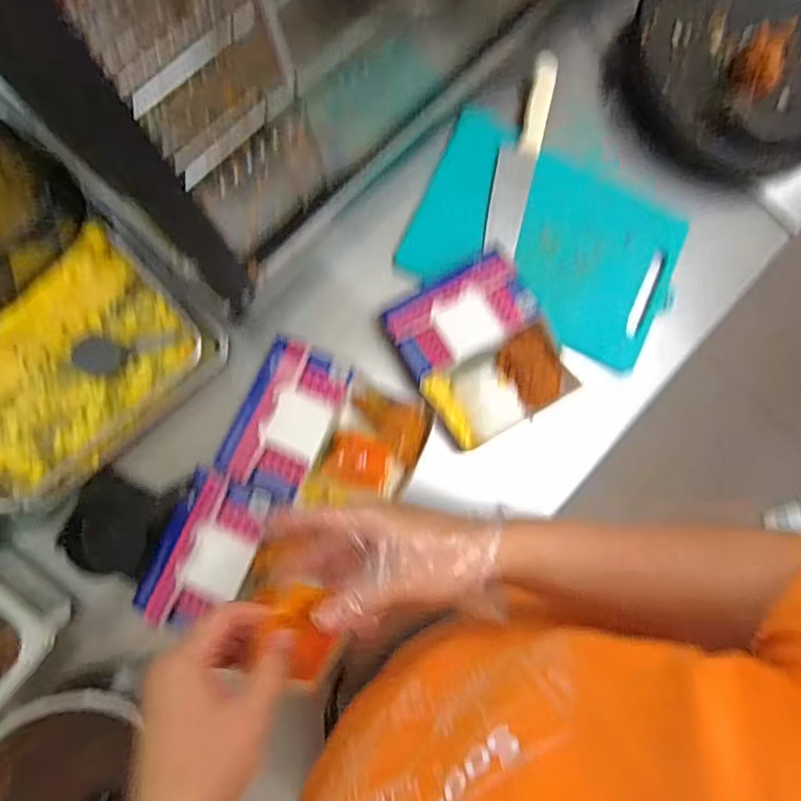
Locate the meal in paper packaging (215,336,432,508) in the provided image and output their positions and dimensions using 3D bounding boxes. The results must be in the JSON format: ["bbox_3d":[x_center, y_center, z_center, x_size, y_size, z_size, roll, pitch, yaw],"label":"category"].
[{"bbox_3d":[-0.091,0.046,0.687,0.210,0.050,0.175,26,82,-2],"label":"meal in paper packaging"}]

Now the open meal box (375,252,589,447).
[{"bbox_3d":[0.100,-0.061,0.709,0.178,0.056,0.202,-30,88,-8],"label":"open meal box"}]

